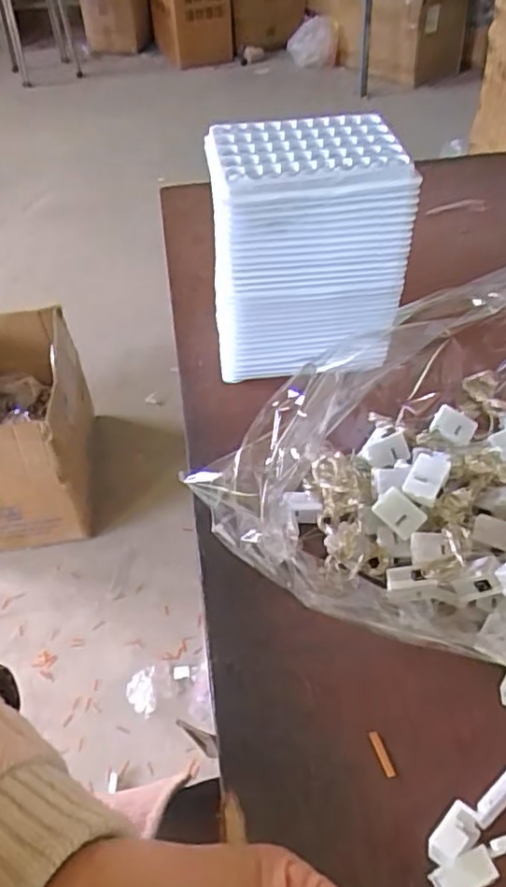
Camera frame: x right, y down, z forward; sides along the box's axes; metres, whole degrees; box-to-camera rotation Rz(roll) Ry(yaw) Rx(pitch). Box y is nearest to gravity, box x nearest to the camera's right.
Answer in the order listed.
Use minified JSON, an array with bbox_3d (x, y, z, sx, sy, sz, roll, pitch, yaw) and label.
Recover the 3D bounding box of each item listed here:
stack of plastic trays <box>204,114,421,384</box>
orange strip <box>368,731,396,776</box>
[{"bbox_3d":[0.037,-0.141,0.476,0.133,0.160,0.089,-6,47,-2],"label":"stack of plastic trays"},{"bbox_3d":[0.064,0.155,0.320,0.005,0.004,0.021,-16,48,-11],"label":"orange strip"}]

